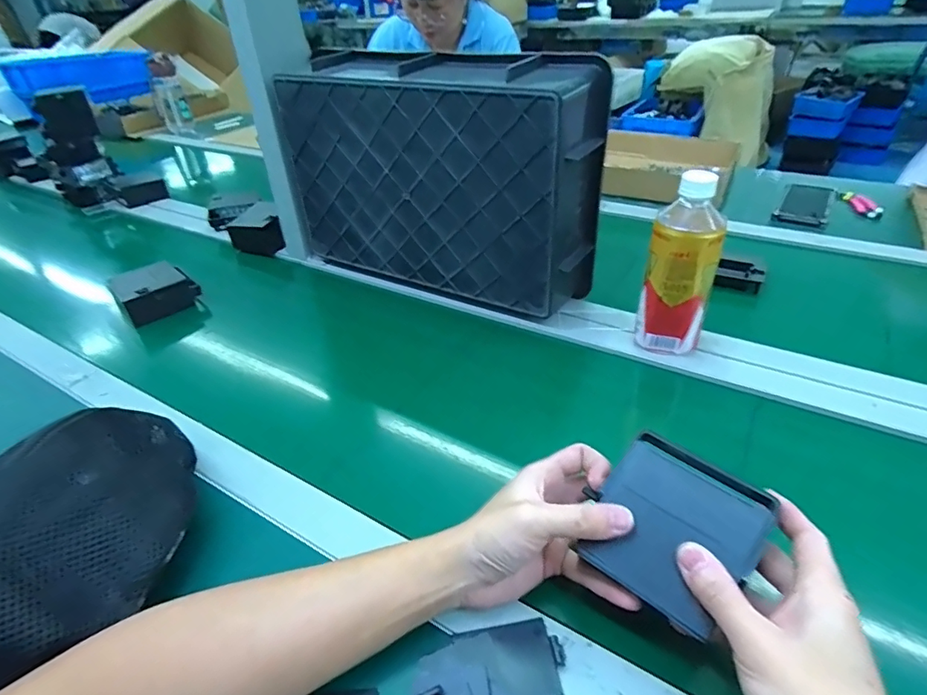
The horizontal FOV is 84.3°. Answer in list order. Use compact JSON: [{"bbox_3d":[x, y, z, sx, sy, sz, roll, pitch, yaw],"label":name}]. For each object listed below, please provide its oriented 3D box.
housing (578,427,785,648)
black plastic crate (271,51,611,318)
[{"bbox_3d":[0.132,0.111,0.317,0.081,0.038,0.093,31,85,27],"label":"housing"},{"bbox_3d":[-0.042,-0.207,0.634,0.409,0.251,0.101,19,42,26],"label":"black plastic crate"}]

